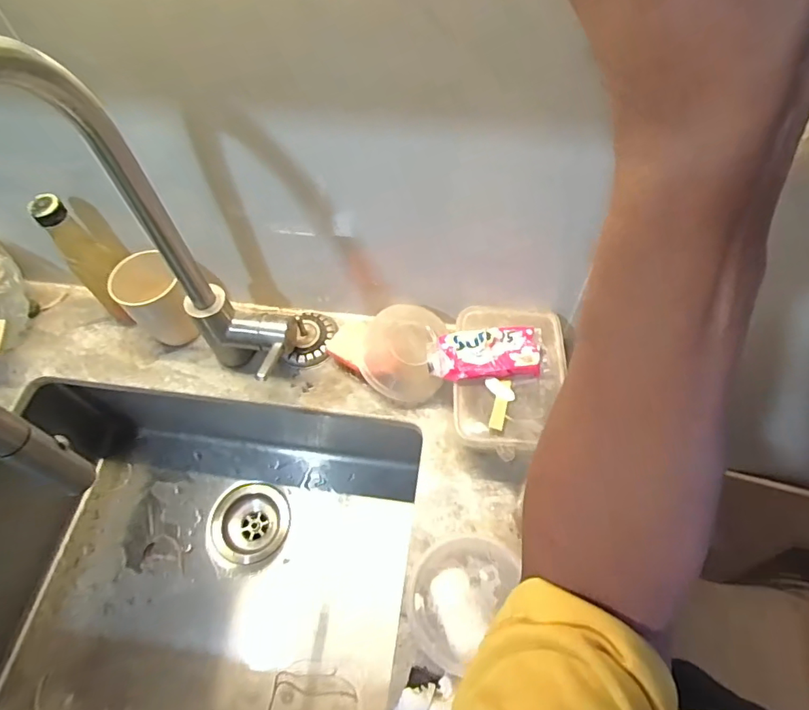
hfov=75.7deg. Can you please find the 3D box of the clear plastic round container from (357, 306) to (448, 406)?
[{"bbox_3d":[-0.004,-0.004,0.633,0.104,0.061,0.109,15,62,11],"label":"clear plastic round container"}]

